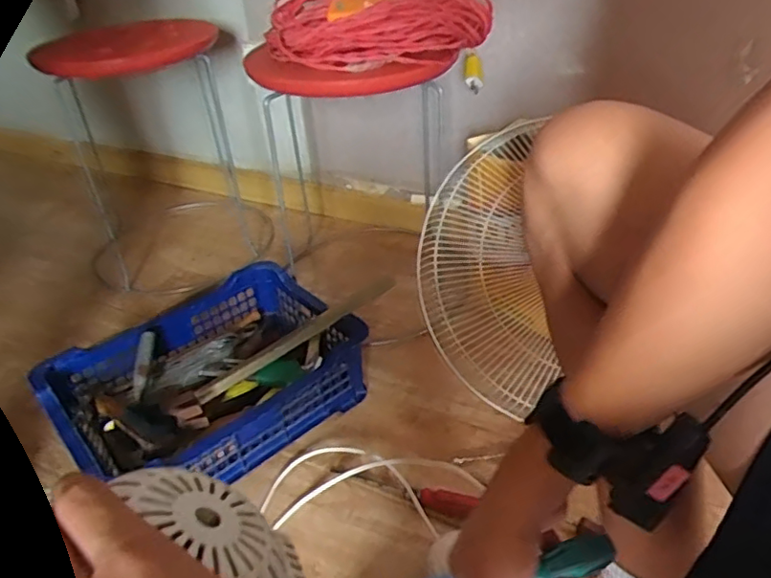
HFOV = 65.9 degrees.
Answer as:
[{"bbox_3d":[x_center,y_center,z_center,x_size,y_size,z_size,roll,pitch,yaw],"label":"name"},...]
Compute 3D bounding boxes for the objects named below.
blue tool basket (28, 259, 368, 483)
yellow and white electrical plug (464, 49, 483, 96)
[{"bbox_3d":[-0.234,0.128,0.811,0.358,0.118,0.263,-30,44,-32],"label":"blue tool basket"},{"bbox_3d":[0.134,-0.331,0.904,0.028,0.036,0.067,0,59,5],"label":"yellow and white electrical plug"}]

